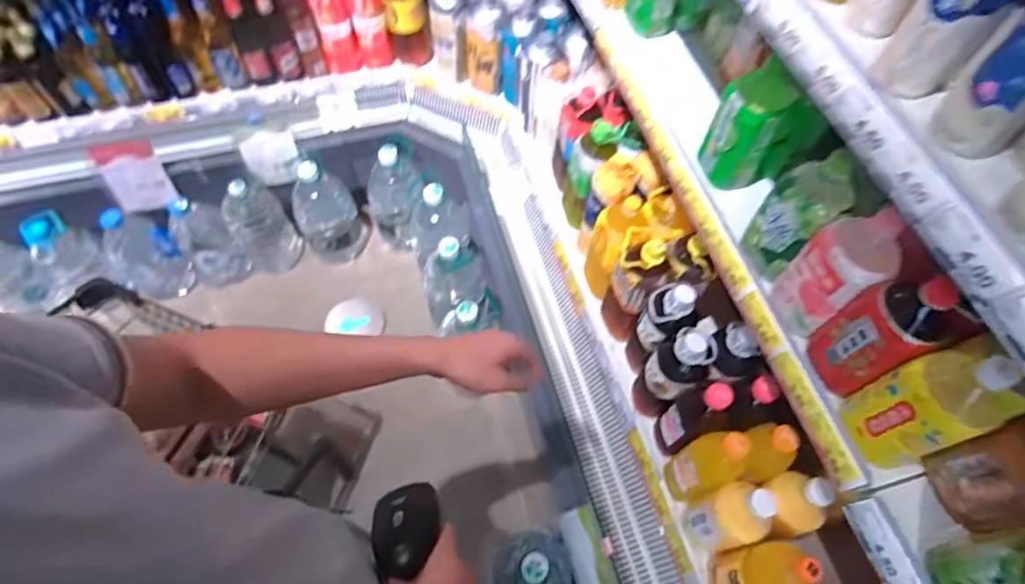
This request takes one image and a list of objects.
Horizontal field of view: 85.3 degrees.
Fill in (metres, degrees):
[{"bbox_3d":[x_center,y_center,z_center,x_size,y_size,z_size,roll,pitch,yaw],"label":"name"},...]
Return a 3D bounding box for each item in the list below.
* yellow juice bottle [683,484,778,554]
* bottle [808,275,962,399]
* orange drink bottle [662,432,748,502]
[{"bbox_3d":[0.363,0.386,0.948,0.070,0.274,0.087,-18,63,-11],"label":"yellow juice bottle"},{"bbox_3d":[0.442,0.049,0.672,0.072,0.214,0.082,-29,65,-17],"label":"bottle"},{"bbox_3d":[0.342,0.314,1.003,0.075,0.268,0.090,-27,65,-16],"label":"orange drink bottle"}]

